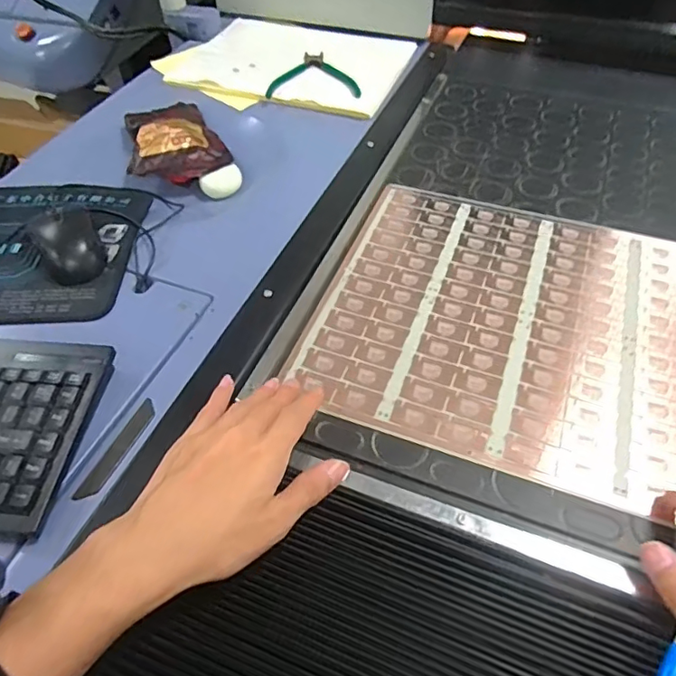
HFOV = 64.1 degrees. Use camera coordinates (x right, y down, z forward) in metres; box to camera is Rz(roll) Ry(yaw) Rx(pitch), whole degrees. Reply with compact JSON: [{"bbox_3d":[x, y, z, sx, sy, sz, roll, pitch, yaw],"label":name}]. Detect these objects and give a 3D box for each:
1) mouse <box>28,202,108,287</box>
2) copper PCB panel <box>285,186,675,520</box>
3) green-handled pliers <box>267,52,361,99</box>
[{"bbox_3d":[-0.259,-0.094,0.517,0.056,0.034,0.095,-29,56,-20],"label":"mouse"},{"bbox_3d":[0.240,0.007,0.445,0.501,0.005,0.292,16,53,15],"label":"copper PCB panel"},{"bbox_3d":[-0.031,-0.373,0.757,0.123,0.009,0.126,1,51,3],"label":"green-handled pliers"}]

